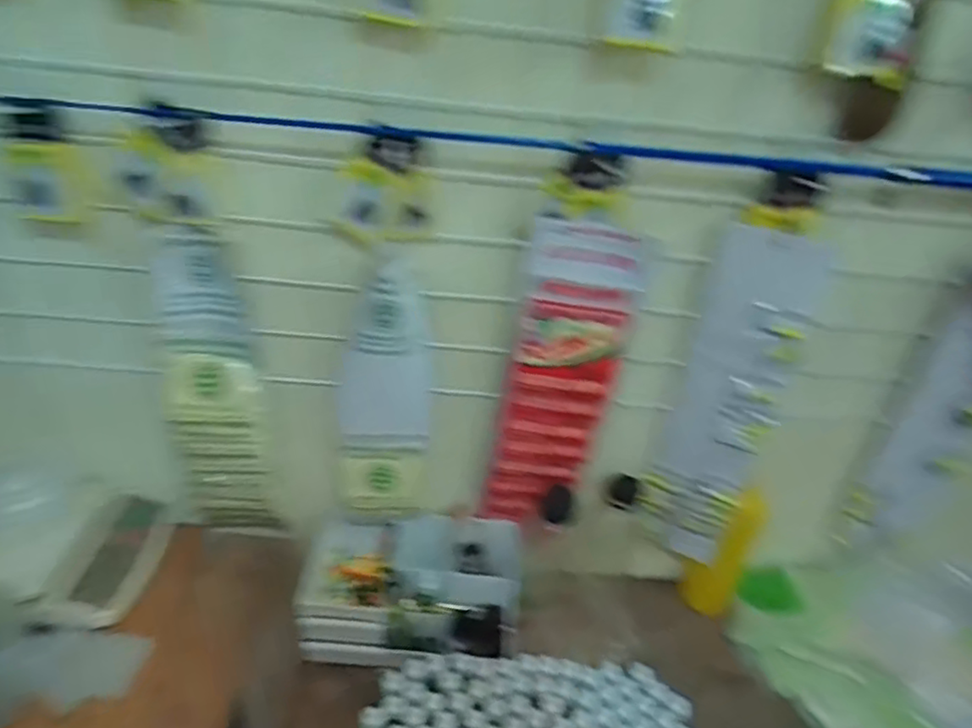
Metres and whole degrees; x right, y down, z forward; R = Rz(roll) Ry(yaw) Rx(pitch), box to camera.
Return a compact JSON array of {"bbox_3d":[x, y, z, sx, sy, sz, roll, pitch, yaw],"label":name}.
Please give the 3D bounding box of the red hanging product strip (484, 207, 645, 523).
[{"bbox_3d":[0.075,0.028,0.698,0.110,0.366,0.020,7,34,0],"label":"red hanging product strip"}]

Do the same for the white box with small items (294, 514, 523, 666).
[{"bbox_3d":[-0.082,0.260,0.779,0.245,0.104,0.136,2,34,-8],"label":"white box with small items"}]

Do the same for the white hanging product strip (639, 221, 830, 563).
[{"bbox_3d":[0.246,0.046,0.711,0.097,0.388,0.031,24,37,23],"label":"white hanging product strip"}]

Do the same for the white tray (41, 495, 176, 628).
[{"bbox_3d":[-0.384,0.197,0.705,0.076,0.034,0.155,7,34,0],"label":"white tray"}]

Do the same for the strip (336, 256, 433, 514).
[{"bbox_3d":[-0.104,0.042,0.704,0.096,0.311,0.035,1,34,-9],"label":"strip"}]

